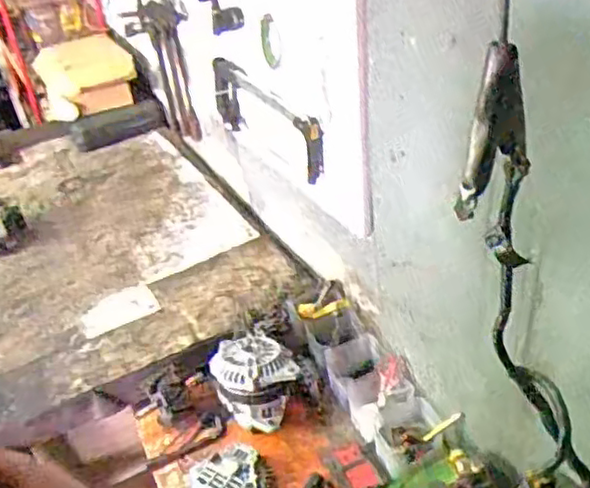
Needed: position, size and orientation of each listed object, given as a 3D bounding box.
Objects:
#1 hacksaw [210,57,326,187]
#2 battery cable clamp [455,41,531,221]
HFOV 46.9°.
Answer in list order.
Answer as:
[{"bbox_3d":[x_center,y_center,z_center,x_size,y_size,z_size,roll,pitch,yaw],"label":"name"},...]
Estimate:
[{"bbox_3d":[-0.057,-0.229,1.278,0.053,0.162,0.400,-23,39,-20],"label":"hacksaw"},{"bbox_3d":[0.125,-0.072,0.420,0.014,0.100,0.079,24,47,35],"label":"battery cable clamp"}]

